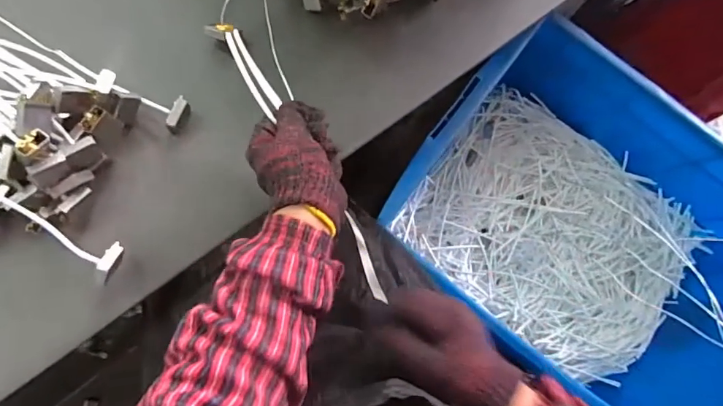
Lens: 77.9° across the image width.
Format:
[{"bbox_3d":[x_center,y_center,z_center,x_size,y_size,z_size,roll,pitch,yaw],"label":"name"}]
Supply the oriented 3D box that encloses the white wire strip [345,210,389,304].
[{"bbox_3d":[0.003,0.051,0.423,0.011,0.006,0.087,-19,82,-8],"label":"white wire strip"}]

